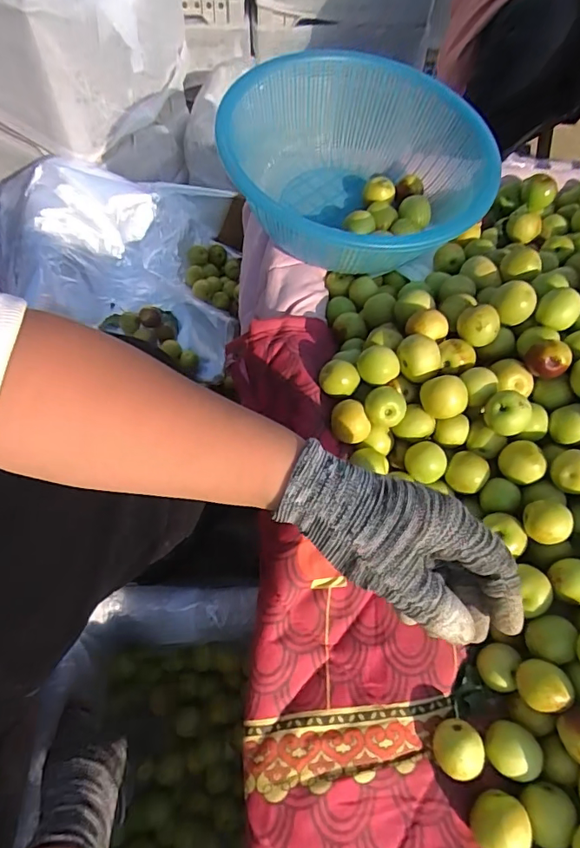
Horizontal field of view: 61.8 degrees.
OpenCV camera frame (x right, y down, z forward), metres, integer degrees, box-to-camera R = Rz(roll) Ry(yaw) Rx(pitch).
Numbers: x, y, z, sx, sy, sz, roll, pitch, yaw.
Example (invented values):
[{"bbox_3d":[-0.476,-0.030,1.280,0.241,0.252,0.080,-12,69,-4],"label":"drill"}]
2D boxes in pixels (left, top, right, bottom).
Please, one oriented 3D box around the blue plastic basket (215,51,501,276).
[{"bbox_3d":[0.083,-0.263,0.501,0.260,0.097,0.253,-14,62,-11],"label":"blue plastic basket"}]

